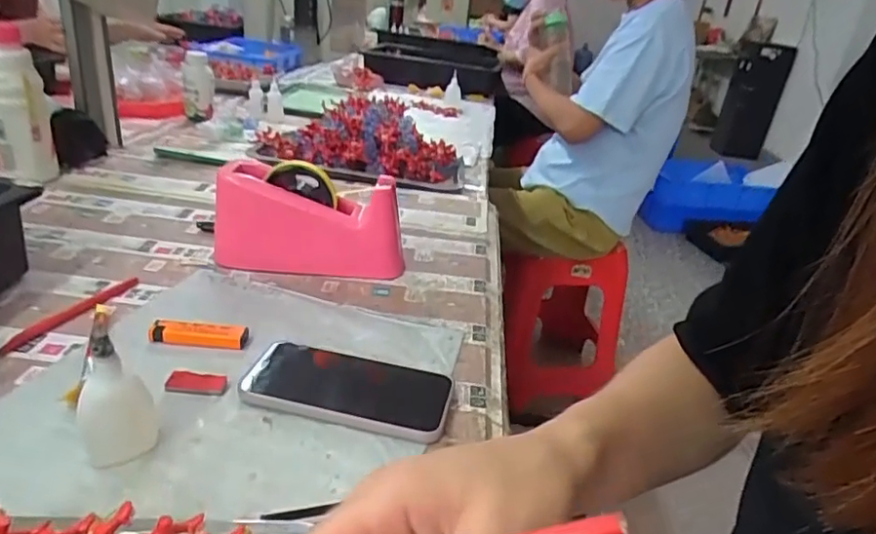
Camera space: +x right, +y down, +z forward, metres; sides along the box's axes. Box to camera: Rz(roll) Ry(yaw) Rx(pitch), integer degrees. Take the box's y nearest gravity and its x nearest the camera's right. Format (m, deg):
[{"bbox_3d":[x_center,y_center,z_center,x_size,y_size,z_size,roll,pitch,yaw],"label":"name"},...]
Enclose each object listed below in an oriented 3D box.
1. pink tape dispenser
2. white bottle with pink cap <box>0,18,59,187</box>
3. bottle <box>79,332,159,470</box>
[{"bbox_3d":[-0.143,-0.051,0.653,0.208,0.108,0.056,2,26,-6],"label":"pink tape dispenser"},{"bbox_3d":[-0.564,-0.216,0.783,0.065,0.207,0.068,-11,31,-30],"label":"white bottle with pink cap"},{"bbox_3d":[-0.211,0.089,0.382,0.042,0.092,0.033,-11,31,-30],"label":"bottle"}]

